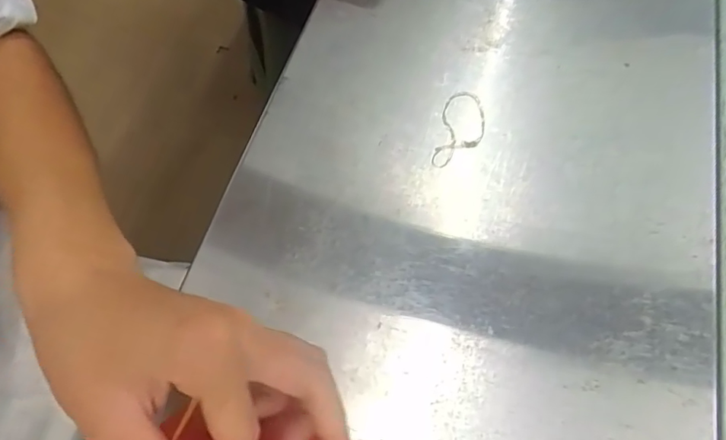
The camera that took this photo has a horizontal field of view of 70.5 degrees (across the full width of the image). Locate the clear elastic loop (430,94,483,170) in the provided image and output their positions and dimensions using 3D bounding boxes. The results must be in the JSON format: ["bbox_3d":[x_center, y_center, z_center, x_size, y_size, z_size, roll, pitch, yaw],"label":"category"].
[{"bbox_3d":[0.068,-0.063,0.351,0.030,0.004,0.062,12,64,8],"label":"clear elastic loop"}]

